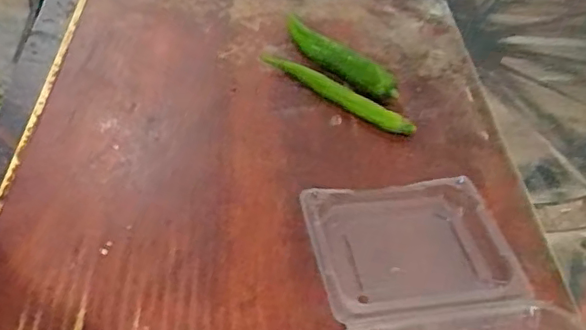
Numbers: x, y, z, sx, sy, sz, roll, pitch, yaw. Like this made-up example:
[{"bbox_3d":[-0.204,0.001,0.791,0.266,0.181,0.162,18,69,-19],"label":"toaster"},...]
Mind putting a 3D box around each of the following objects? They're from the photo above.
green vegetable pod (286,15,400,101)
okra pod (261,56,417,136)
[{"bbox_3d":[0.037,-0.105,0.556,0.023,0.035,0.145,-27,53,-31],"label":"green vegetable pod"},{"bbox_3d":[0.037,-0.067,0.533,0.160,0.021,0.018,33,49,24],"label":"okra pod"}]

